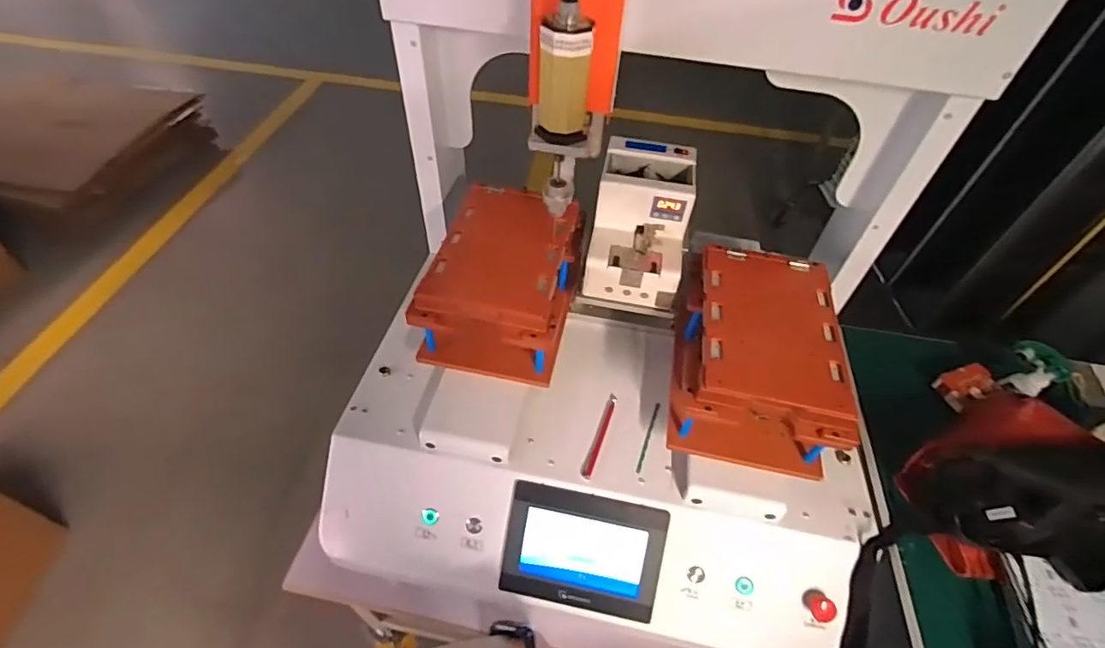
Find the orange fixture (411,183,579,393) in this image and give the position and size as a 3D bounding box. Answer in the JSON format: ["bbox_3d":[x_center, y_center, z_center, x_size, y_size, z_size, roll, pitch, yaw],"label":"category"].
[{"bbox_3d":[-0.068,-0.059,0.761,0.180,0.147,0.253,10,49,6],"label":"orange fixture"}]

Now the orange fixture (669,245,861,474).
[{"bbox_3d":[0.265,0.042,0.685,0.183,0.132,0.260,10,49,5],"label":"orange fixture"}]

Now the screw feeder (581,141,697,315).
[{"bbox_3d":[0.129,-0.151,0.748,0.133,0.149,0.192,10,49,5],"label":"screw feeder"}]

